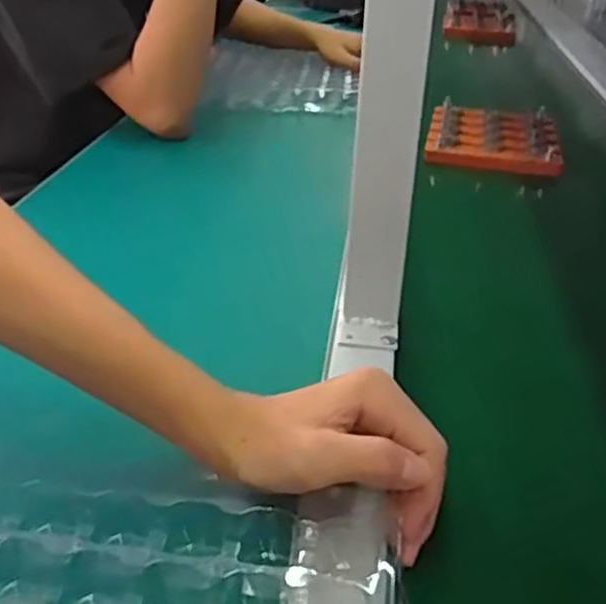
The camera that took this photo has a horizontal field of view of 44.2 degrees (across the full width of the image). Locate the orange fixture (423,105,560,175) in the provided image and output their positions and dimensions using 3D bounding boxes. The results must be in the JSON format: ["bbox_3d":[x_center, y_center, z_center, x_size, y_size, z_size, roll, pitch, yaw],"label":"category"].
[{"bbox_3d":[0.227,-0.196,0.893,0.149,0.033,0.143,10,30,11],"label":"orange fixture"}]

